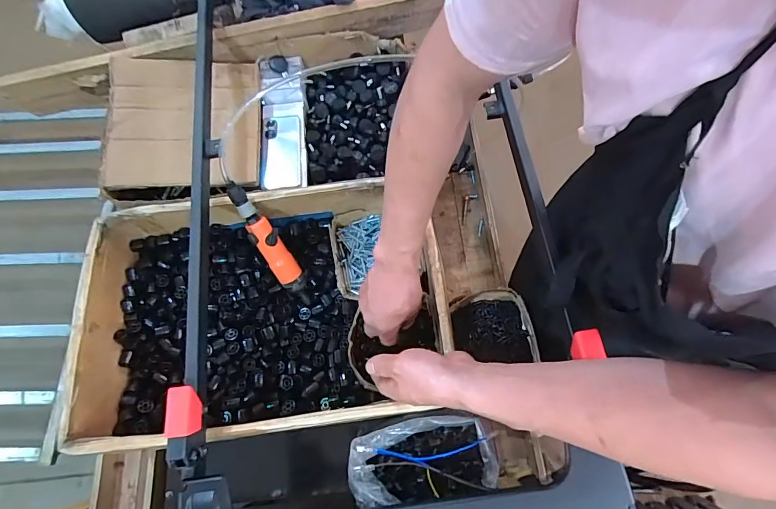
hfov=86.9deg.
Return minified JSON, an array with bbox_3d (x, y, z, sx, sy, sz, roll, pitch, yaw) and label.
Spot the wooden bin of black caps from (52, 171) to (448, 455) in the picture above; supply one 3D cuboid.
[{"bbox_3d":[-0.188,0.079,0.647,0.499,0.137,0.330,-9,71,-1],"label":"wooden bin of black caps"}]

